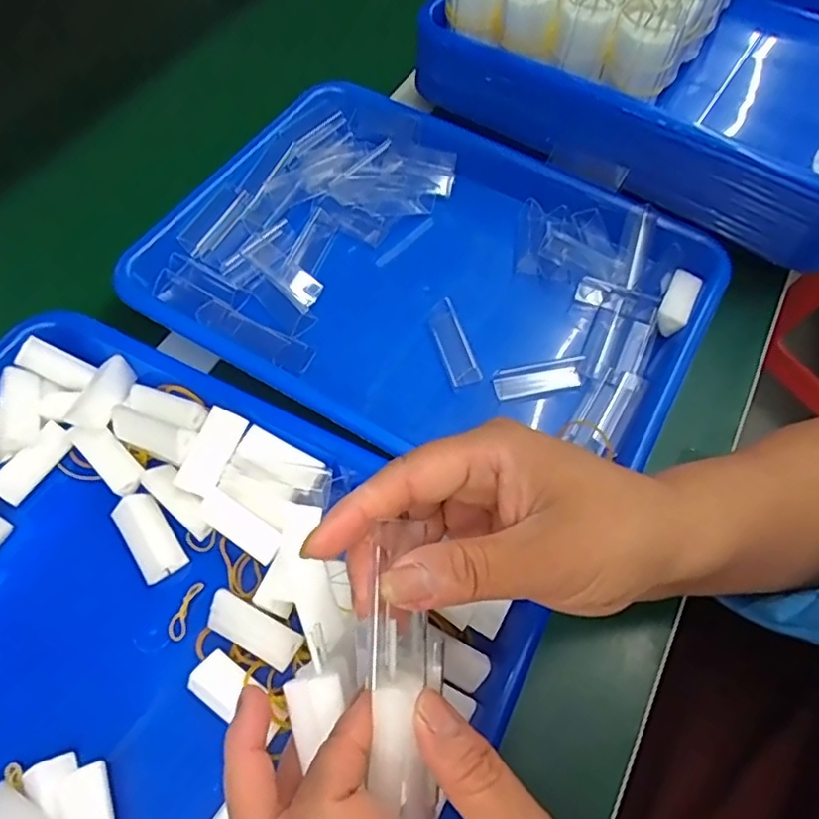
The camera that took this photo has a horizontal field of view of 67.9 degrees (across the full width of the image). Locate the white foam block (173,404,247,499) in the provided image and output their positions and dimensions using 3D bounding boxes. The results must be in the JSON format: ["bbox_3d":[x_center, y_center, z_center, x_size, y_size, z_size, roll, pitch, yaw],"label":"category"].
[{"bbox_3d":[-0.104,0.022,0.318,0.018,0.008,0.046,22,75,9],"label":"white foam block"}]

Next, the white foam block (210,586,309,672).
[{"bbox_3d":[-0.074,0.106,0.291,0.048,0.016,0.018,27,63,12],"label":"white foam block"}]

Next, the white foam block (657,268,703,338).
[{"bbox_3d":[0.177,-0.070,0.400,0.021,0.013,0.049,29,64,13],"label":"white foam block"}]

